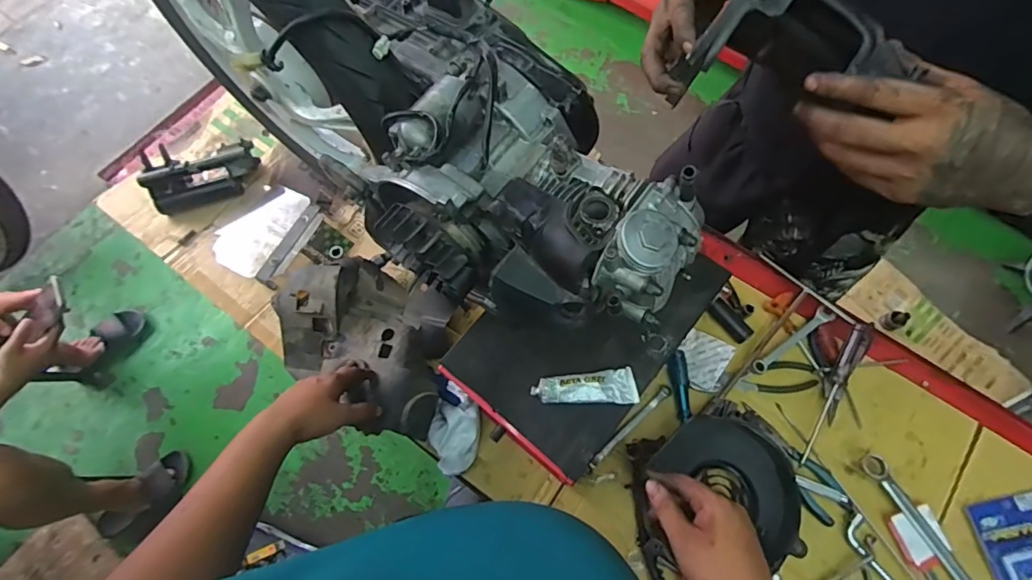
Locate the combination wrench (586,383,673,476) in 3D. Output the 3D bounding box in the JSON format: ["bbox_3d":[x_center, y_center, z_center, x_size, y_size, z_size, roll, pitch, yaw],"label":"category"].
[{"bbox_3d":[0.173,0.214,0.771,0.180,0.018,0.015,-42,75,-13],"label":"combination wrench"}]

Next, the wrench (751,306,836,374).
[{"bbox_3d":[0.441,0.081,0.801,0.165,0.009,0.025,-34,74,-10],"label":"wrench"}]

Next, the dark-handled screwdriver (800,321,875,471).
[{"bbox_3d":[0.481,0.156,0.751,0.030,0.020,0.235,27,86,10],"label":"dark-handled screwdriver"}]

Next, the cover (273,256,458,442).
[{"bbox_3d":[-0.217,0.069,0.759,0.300,0.090,0.215,32,74,11],"label":"cover"}]

